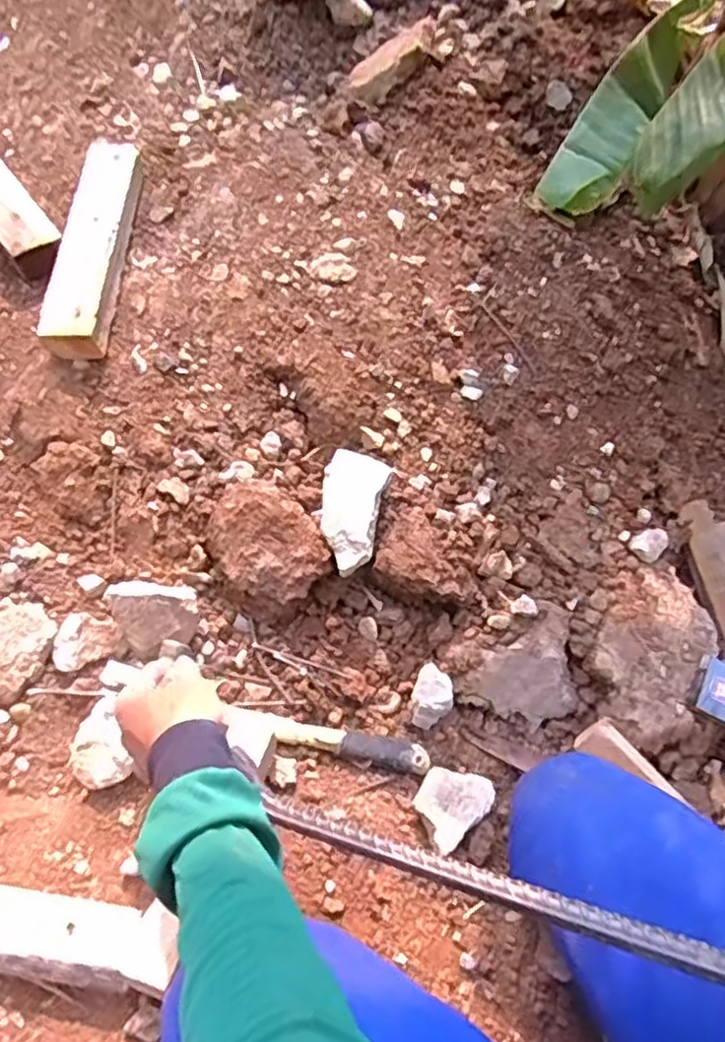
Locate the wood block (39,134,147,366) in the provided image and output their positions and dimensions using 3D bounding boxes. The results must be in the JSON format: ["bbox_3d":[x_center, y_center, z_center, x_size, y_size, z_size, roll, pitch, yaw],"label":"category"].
[{"bbox_3d":[-0.304,-0.318,0.789,0.064,0.033,0.307,2,64,-2],"label":"wood block"}]

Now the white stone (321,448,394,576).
[{"bbox_3d":[-0.009,-0.013,0.725,0.066,0.023,0.132,4,66,-1],"label":"white stone"}]

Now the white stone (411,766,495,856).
[{"bbox_3d":[0.086,0.275,0.682,0.083,0.015,0.064,-36,61,-28],"label":"white stone"}]

